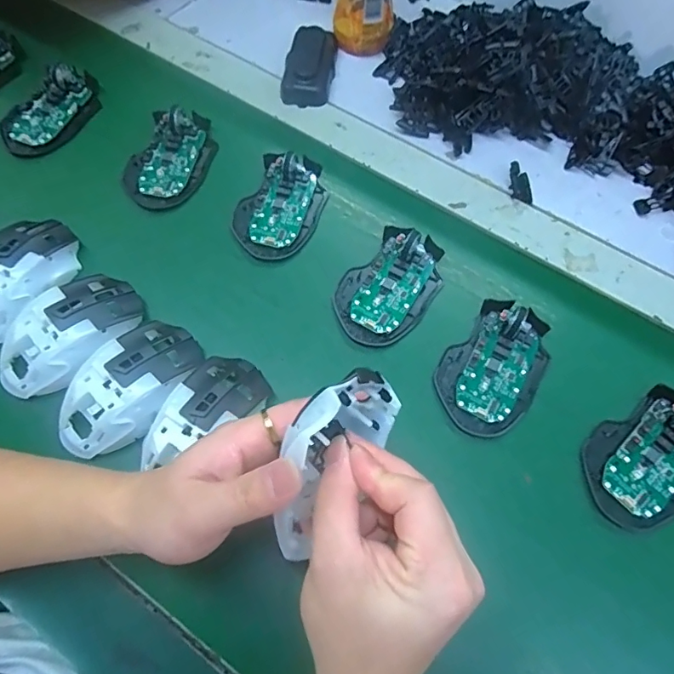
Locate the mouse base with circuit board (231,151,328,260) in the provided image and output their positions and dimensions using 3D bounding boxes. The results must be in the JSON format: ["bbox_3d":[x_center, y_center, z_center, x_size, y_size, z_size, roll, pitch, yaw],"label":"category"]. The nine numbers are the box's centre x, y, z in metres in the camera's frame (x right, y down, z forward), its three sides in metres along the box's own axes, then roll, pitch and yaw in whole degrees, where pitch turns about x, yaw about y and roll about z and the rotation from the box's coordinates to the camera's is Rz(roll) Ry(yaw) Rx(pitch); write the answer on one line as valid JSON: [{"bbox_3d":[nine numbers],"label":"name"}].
[{"bbox_3d":[-0.052,-0.128,0.454,0.073,0.023,0.114,20,68,8],"label":"mouse base with circuit board"}]

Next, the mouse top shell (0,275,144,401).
[{"bbox_3d":[-0.214,-0.002,0.384,0.117,0.035,0.063,-39,72,-16],"label":"mouse top shell"}]

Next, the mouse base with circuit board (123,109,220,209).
[{"bbox_3d":[-0.163,-0.180,0.472,0.075,0.028,0.111,32,70,13],"label":"mouse base with circuit board"}]

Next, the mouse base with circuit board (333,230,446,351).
[{"bbox_3d":[0.048,-0.046,0.421,0.073,0.018,0.114,39,72,15],"label":"mouse base with circuit board"}]

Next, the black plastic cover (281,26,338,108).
[{"bbox_3d":[-0.029,-0.297,0.528,0.051,0.020,0.103,6,66,3],"label":"black plastic cover"}]

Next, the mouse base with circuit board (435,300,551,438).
[{"bbox_3d":[0.129,0.021,0.383,0.073,0.026,0.112,37,71,15],"label":"mouse base with circuit board"}]

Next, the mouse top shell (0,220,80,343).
[{"bbox_3d":[-0.271,-0.054,0.403,0.068,0.032,0.120,26,69,11],"label":"mouse top shell"}]

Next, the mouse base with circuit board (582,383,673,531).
[{"bbox_3d":[0.237,0.087,0.355,0.112,0.023,0.074,-36,71,-15],"label":"mouse base with circuit board"}]

